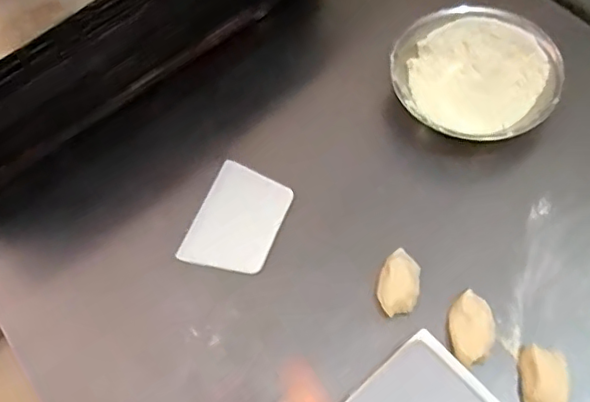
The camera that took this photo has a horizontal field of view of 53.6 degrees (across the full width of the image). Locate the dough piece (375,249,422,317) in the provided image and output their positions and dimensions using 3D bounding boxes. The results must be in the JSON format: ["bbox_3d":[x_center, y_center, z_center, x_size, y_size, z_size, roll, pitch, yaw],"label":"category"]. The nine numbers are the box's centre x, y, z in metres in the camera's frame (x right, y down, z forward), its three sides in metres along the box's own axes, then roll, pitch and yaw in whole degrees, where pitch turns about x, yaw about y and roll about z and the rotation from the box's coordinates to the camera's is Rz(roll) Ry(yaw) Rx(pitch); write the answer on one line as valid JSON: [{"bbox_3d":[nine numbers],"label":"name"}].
[{"bbox_3d":[0.107,0.084,0.599,0.041,0.020,0.065,9,63,8],"label":"dough piece"}]

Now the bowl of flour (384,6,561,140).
[{"bbox_3d":[0.210,-0.152,0.696,0.183,0.068,0.175,-2,62,3],"label":"bowl of flour"}]

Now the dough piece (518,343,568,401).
[{"bbox_3d":[0.233,0.174,0.549,0.043,0.033,0.066,4,63,6],"label":"dough piece"}]

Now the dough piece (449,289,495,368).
[{"bbox_3d":[0.173,0.128,0.576,0.041,0.024,0.070,11,64,9],"label":"dough piece"}]

